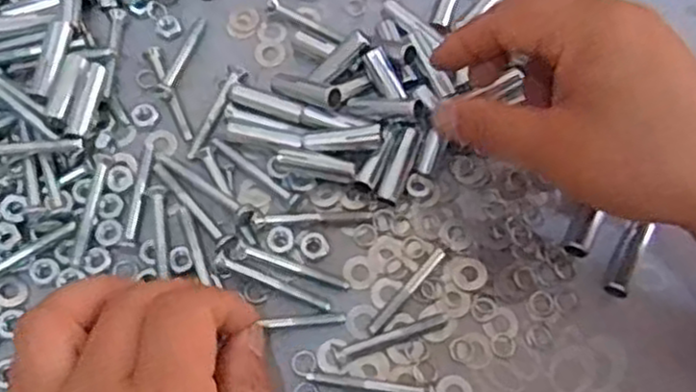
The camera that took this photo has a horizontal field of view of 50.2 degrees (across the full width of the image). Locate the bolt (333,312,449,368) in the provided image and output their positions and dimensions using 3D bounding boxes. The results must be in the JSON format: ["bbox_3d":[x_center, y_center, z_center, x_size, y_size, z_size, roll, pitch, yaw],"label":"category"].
[{"bbox_3d":[0.020,0.064,0.338,0.055,0.005,0.009,-19,70,-10],"label":"bolt"}]

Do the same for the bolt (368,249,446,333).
[{"bbox_3d":[0.028,0.043,0.346,0.006,0.006,0.050,41,72,13],"label":"bolt"}]

